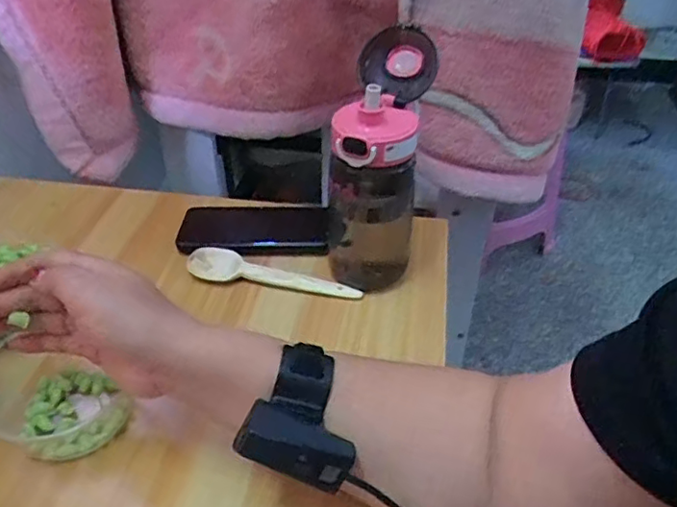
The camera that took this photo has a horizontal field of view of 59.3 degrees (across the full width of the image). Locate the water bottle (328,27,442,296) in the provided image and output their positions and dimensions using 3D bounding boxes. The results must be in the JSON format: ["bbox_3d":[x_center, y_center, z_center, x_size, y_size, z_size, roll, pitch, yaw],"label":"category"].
[{"bbox_3d":[0.038,-0.078,0.567,0.077,0.221,0.119,9,41,11],"label":"water bottle"}]

